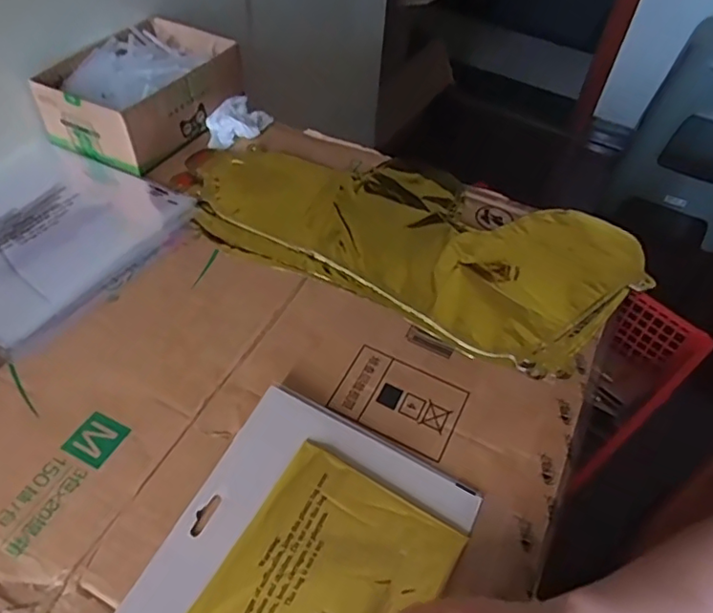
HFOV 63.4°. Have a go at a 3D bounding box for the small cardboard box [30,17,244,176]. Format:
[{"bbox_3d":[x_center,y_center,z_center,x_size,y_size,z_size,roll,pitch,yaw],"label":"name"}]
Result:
[{"bbox_3d":[-0.226,-0.235,0.621,0.139,0.063,0.194,26,53,17],"label":"small cardboard box"}]

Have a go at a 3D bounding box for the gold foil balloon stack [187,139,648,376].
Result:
[{"bbox_3d":[0.049,-0.079,0.544,0.403,0.015,0.208,24,52,15],"label":"gold foil balloon stack"}]

